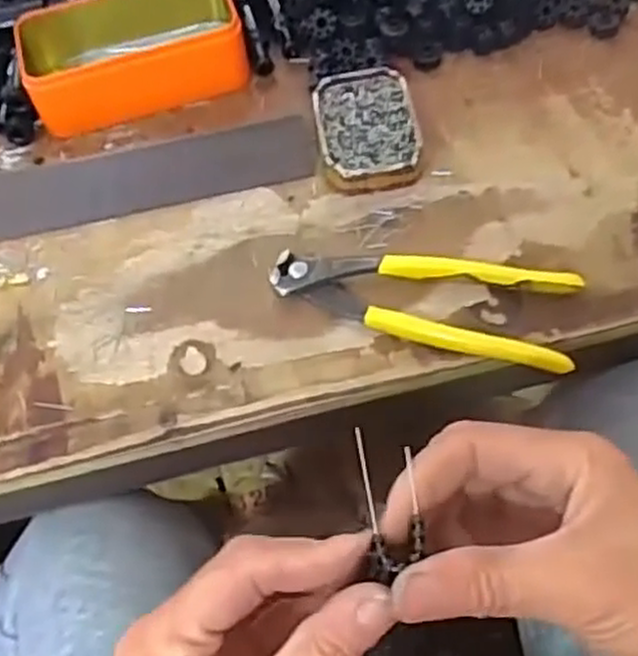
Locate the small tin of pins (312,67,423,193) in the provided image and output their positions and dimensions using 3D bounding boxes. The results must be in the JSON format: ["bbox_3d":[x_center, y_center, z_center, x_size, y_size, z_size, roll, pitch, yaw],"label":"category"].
[{"bbox_3d":[0.030,-0.124,0.493,0.060,0.020,0.088,-9,58,-1],"label":"small tin of pins"}]

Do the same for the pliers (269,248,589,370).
[{"bbox_3d":[0.056,-0.018,0.435,0.165,0.020,0.055,13,60,13],"label":"pliers"}]

